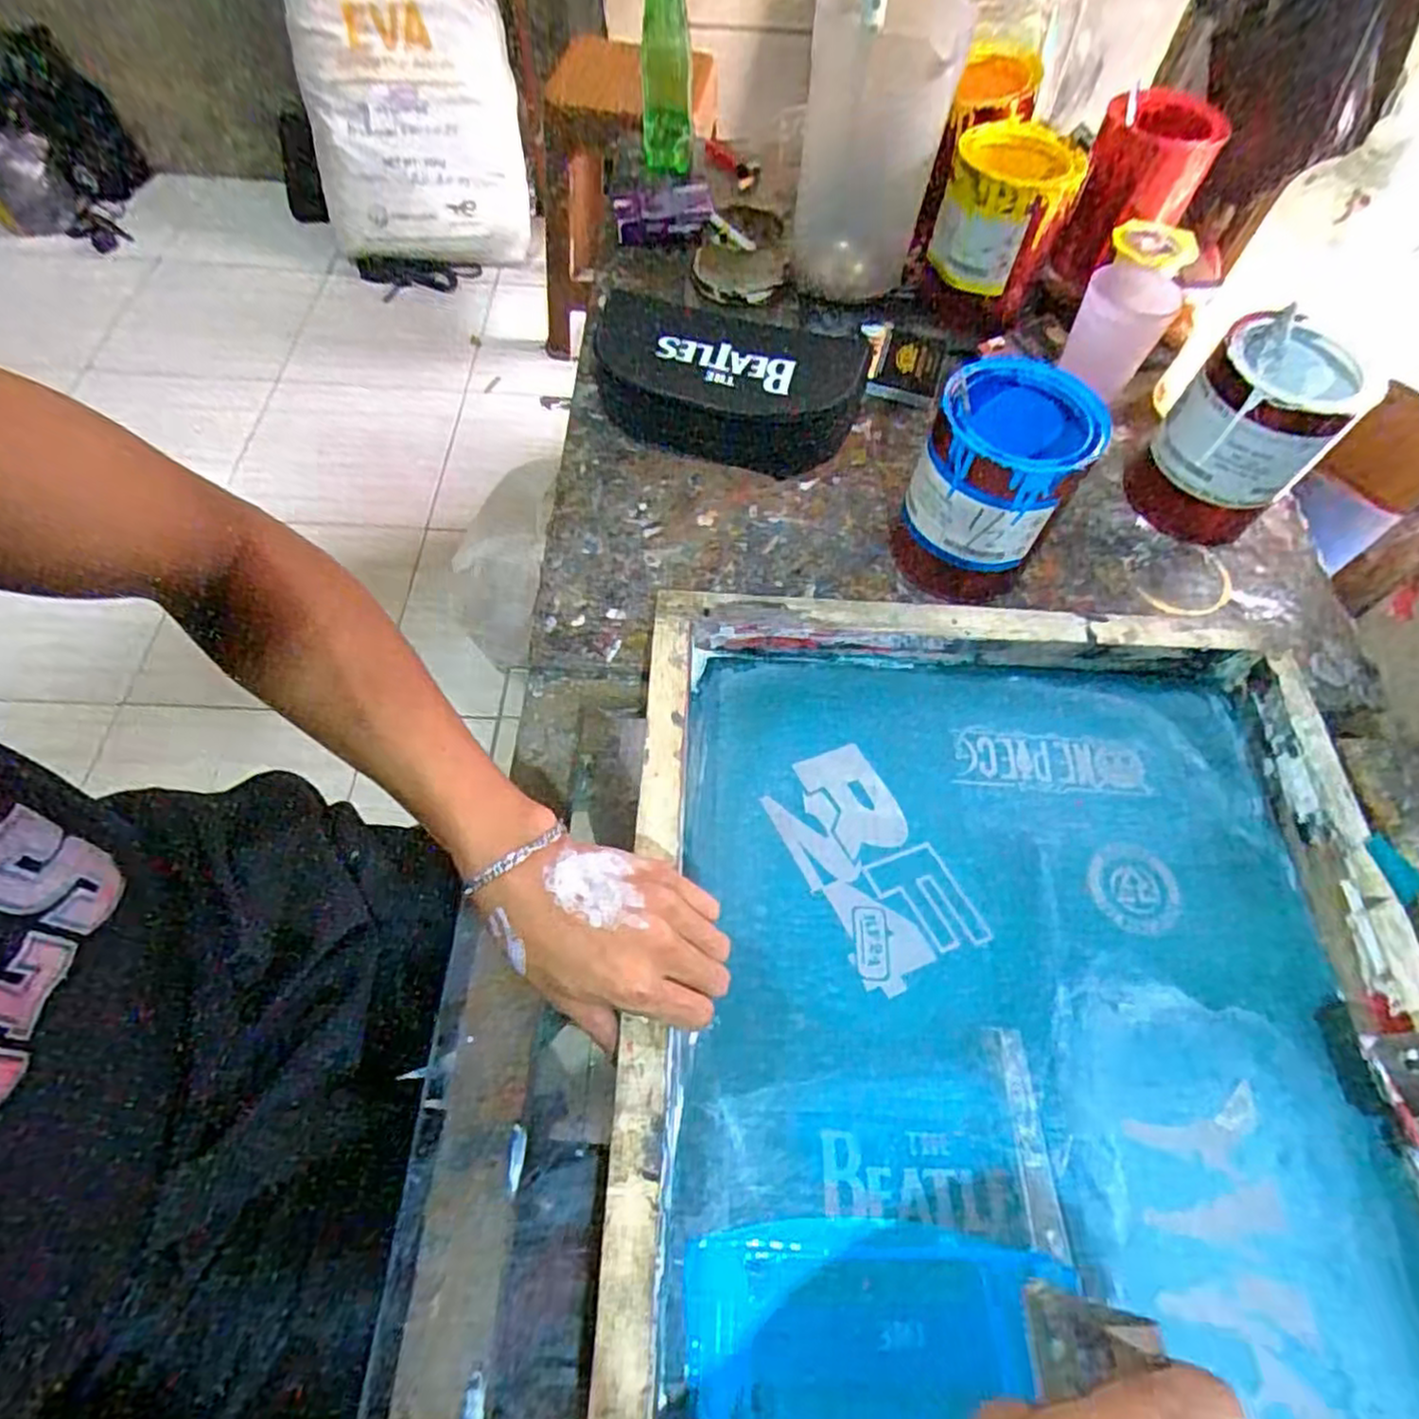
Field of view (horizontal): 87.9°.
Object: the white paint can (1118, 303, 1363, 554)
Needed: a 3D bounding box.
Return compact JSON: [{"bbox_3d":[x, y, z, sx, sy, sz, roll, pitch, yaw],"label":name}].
[{"bbox_3d":[0.420,-0.219,0.586,0.107,0.133,0.117,39,66,18],"label":"white paint can"}]

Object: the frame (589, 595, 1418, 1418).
[{"bbox_3d":[0.177,0.178,0.409,0.444,0.052,0.540,3,61,-1],"label":"frame"}]

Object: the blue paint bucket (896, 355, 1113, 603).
[{"bbox_3d":[0.203,-0.160,0.538,0.101,0.143,0.095,1,61,-2],"label":"blue paint bucket"}]

